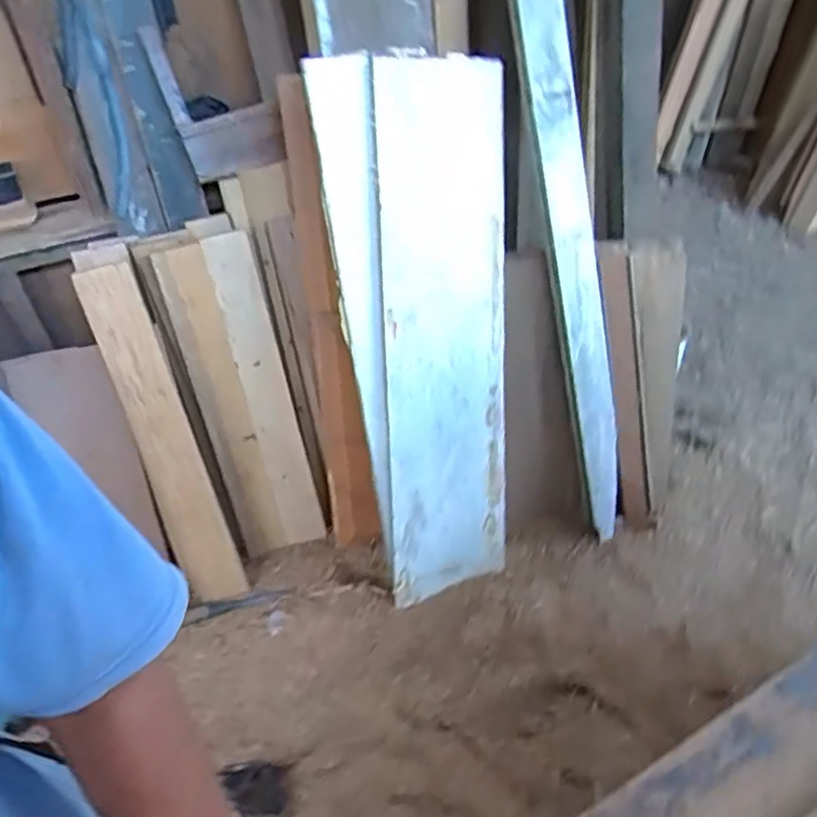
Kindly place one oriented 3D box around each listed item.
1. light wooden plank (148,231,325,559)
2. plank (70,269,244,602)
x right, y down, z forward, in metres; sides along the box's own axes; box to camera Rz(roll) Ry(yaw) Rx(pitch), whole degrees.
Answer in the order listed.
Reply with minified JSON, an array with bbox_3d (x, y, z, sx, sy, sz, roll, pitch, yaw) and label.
[{"bbox_3d":[-0.357,0.003,1.447,0.191,0.733,0.051,-21,25,-22],"label":"light wooden plank"},{"bbox_3d":[-0.509,0.084,1.344,0.115,0.757,0.043,-10,20,6],"label":"plank"}]

